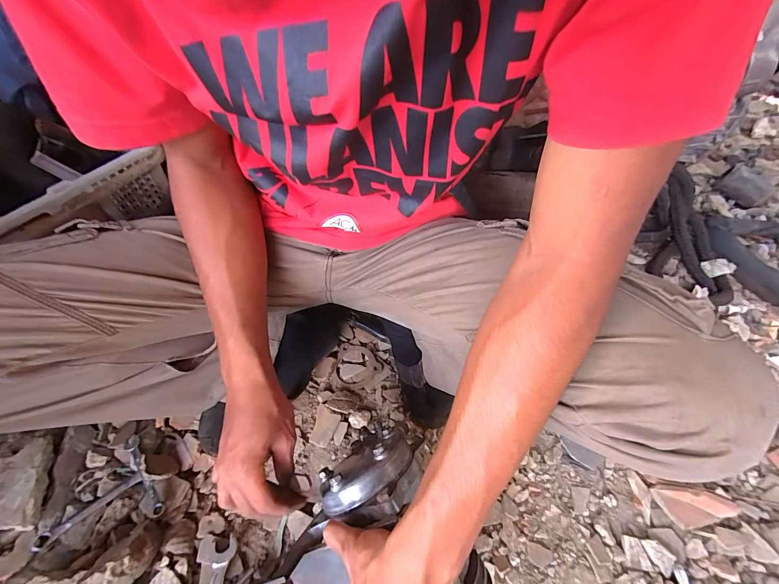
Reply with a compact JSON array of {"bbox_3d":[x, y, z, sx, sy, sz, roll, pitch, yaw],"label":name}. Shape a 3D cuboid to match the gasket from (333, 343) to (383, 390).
[{"bbox_3d":[-0.056,0.134,0.606,0.084,0.006,0.083,6,54,9],"label":"gasket"}]

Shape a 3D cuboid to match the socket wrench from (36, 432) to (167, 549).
[{"bbox_3d":[-0.396,0.286,0.462,0.133,0.020,0.128,-32,61,-22],"label":"socket wrench"}]

